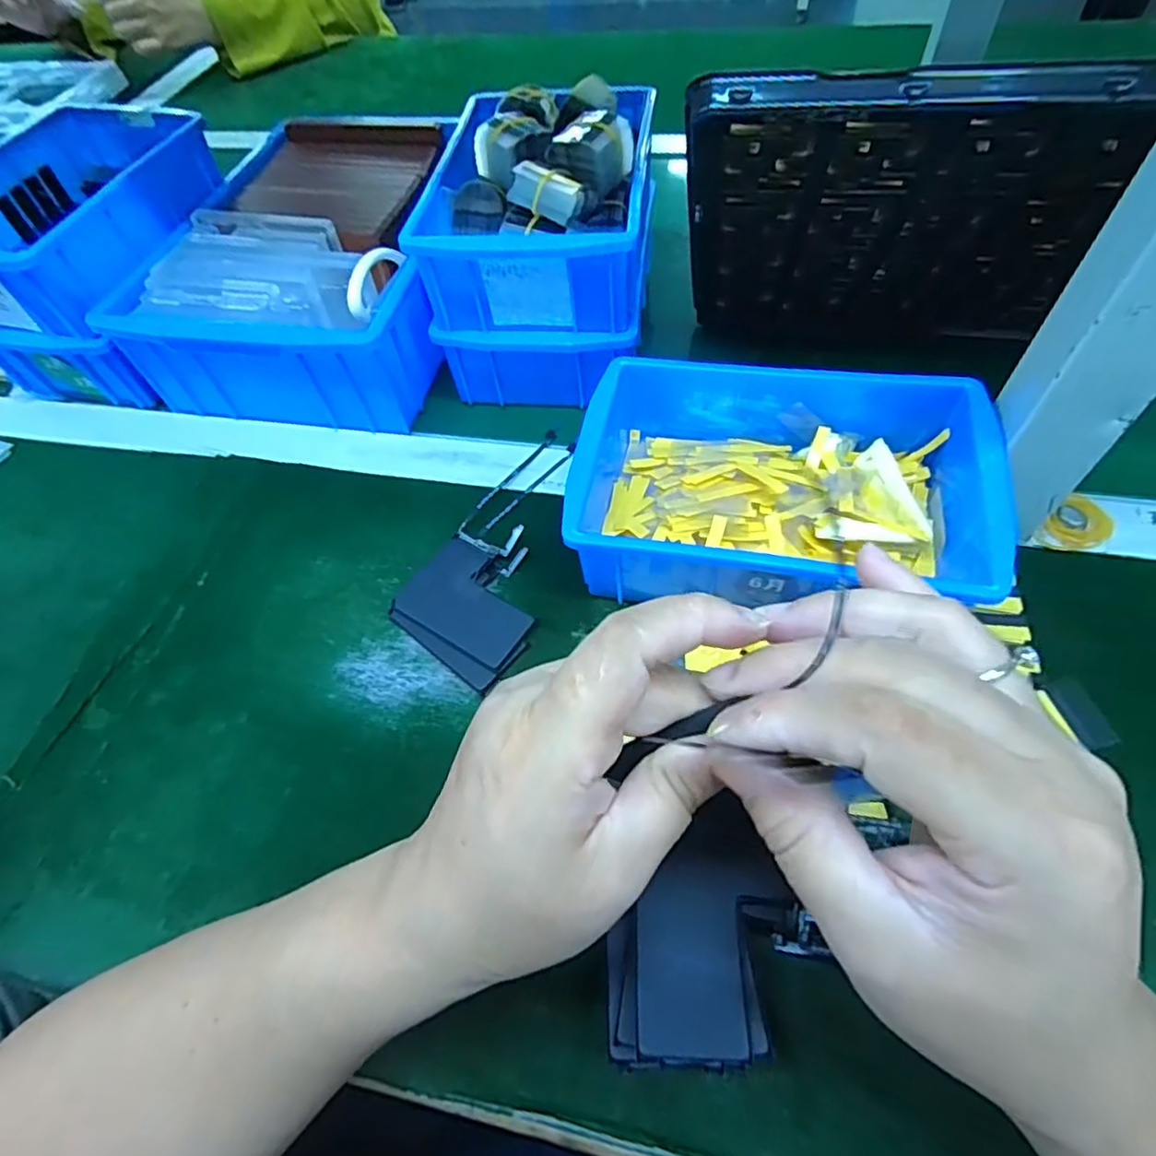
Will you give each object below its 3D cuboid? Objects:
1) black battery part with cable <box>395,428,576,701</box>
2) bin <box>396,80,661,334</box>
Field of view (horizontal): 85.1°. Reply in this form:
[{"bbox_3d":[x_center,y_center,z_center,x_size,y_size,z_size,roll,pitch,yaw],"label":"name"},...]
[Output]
[{"bbox_3d":[-0.033,-0.020,0.373,0.077,0.014,0.167,26,63,20],"label":"black battery part with cable"},{"bbox_3d":[-0.024,-0.239,0.411,0.133,0.092,0.181,3,58,7],"label":"bin"}]

